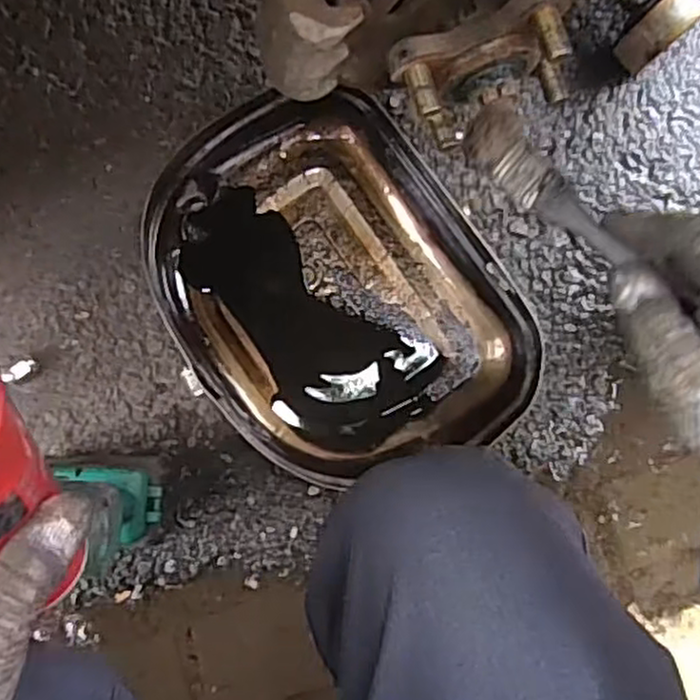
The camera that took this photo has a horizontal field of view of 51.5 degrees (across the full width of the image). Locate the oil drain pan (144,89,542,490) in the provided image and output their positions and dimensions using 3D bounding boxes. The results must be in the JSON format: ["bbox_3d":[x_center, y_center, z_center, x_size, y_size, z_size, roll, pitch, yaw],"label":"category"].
[{"bbox_3d":[-0.015,-0.049,0.653,0.264,0.071,0.351,-37,88,-10],"label":"oil drain pan"}]

